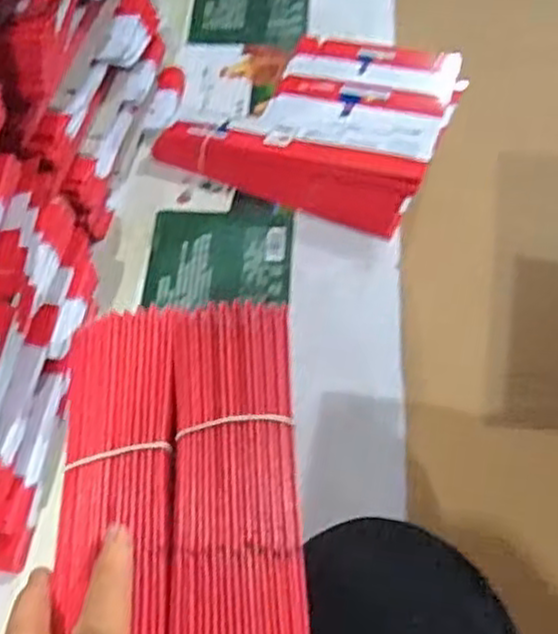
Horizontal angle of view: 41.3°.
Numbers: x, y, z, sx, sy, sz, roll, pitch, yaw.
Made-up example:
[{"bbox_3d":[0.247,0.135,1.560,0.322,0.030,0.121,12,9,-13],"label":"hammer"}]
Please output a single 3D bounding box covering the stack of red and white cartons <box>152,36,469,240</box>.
[{"bbox_3d":[0.057,-0.294,1.017,0.342,0.049,0.320,20,65,14],"label":"stack of red and white cartons"}]

